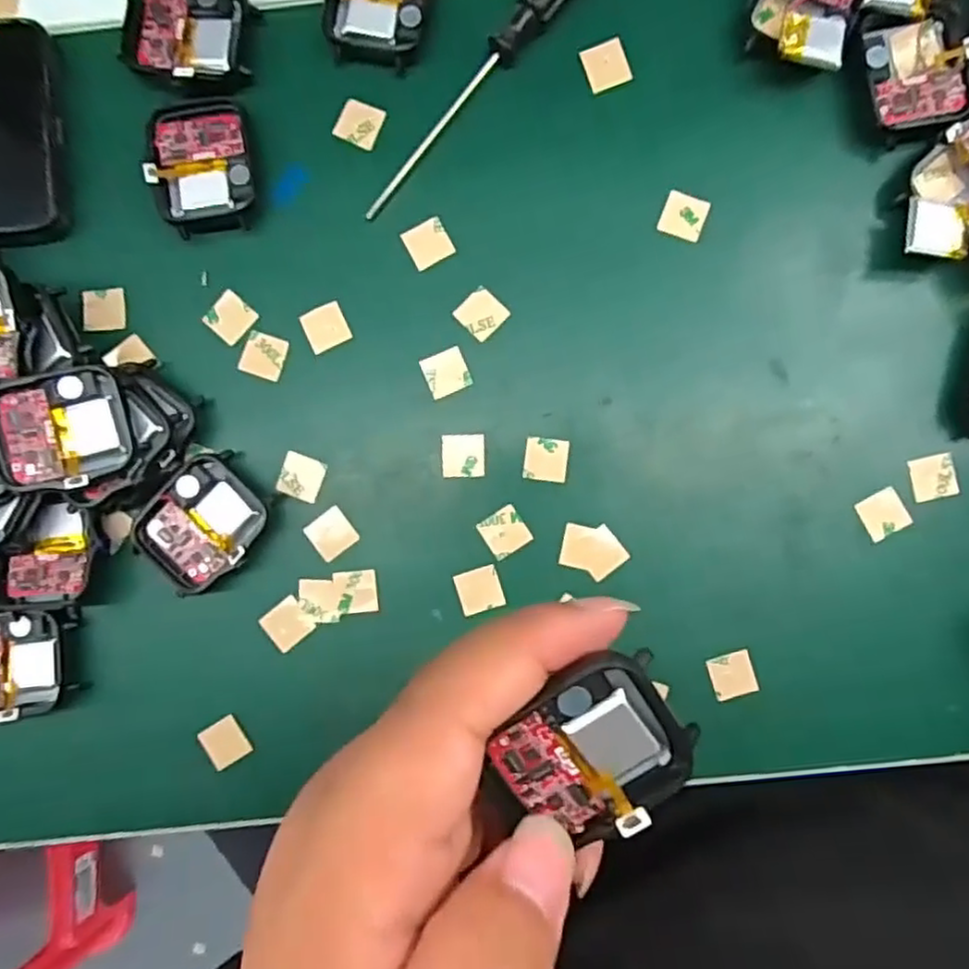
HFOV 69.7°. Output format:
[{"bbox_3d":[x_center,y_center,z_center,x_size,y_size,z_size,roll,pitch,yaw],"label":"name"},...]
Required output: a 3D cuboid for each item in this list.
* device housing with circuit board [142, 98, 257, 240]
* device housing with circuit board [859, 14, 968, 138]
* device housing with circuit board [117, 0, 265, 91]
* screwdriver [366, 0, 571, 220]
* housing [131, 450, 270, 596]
[{"bbox_3d":[-0.102,-0.115,0.252,0.035,0.009,0.046,-9,90,1],"label":"device housing with circuit board"},{"bbox_3d":[0.152,-0.144,0.243,0.037,0.007,0.039,-15,90,1],"label":"device housing with circuit board"},{"bbox_3d":[-0.107,-0.163,0.251,0.046,0.007,0.039,13,90,1],"label":"device housing with circuit board"},{"bbox_3d":[0.000,-0.150,0.250,0.013,0.011,0.130,41,91,1],"label":"screwdriver"},{"bbox_3d":[-0.100,0.014,0.249,0.037,0.012,0.045,42,91,1],"label":"housing"}]

